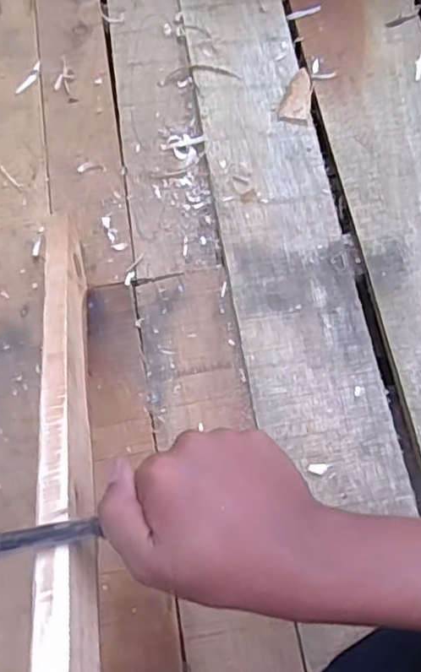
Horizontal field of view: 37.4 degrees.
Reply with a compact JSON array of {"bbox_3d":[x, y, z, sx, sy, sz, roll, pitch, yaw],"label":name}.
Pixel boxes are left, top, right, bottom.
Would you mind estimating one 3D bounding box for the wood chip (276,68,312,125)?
[{"bbox_3d":[0.089,-0.252,0.650,0.029,0.004,0.073,6,69,5],"label":"wood chip"}]

